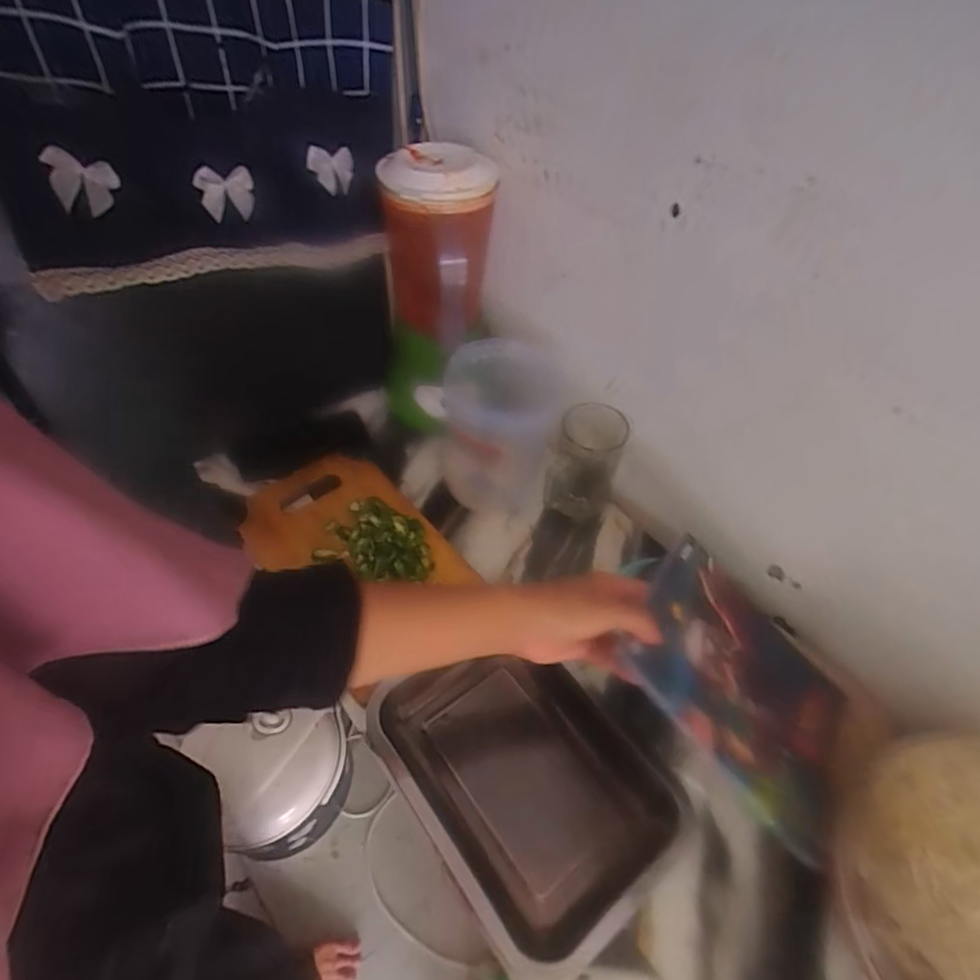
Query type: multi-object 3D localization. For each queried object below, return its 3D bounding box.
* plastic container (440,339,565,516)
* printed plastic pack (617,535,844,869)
[{"bbox_3d":[0.014,-0.067,0.671,0.144,0.172,0.129,-2,46,-1],"label":"plastic container"},{"bbox_3d":[0.207,0.157,0.458,0.214,0.011,0.157,48,51,1],"label":"printed plastic pack"}]

